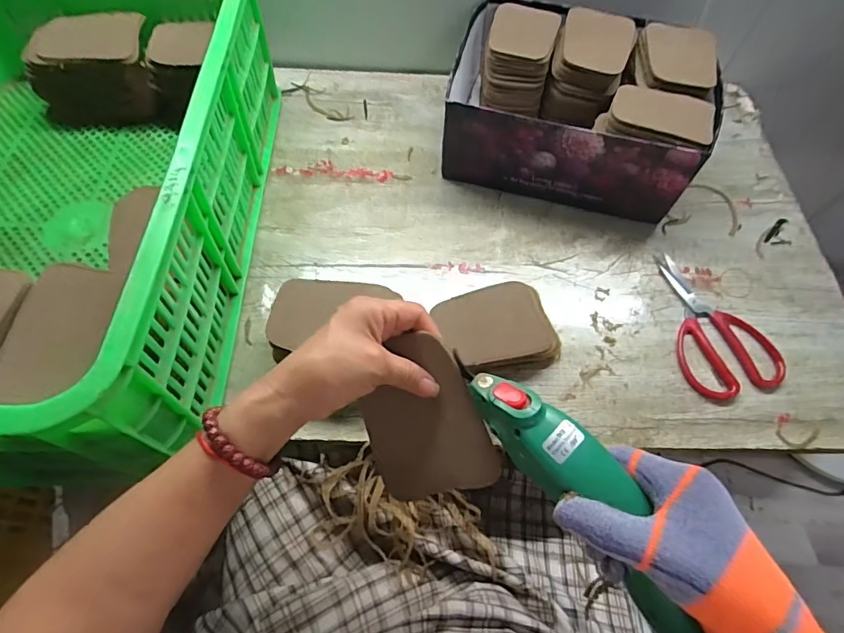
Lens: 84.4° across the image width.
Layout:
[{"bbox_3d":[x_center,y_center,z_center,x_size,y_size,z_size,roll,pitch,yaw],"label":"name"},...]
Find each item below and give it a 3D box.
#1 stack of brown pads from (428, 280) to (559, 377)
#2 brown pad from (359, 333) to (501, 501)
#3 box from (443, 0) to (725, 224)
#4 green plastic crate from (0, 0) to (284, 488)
[{"bbox_3d":[0.082,0.016,0.518,0.120,0.036,0.098,-13,62,-7],"label":"stack of brown pads"},{"bbox_3d":[-0.001,0.074,0.341,0.087,0.006,0.112,-20,84,20],"label":"brown pad"},{"bbox_3d":[0.206,-0.285,0.627,0.308,0.131,0.241,12,62,7],"label":"box"},{"bbox_3d":[-0.407,-0.162,0.499,0.440,0.223,0.615,-1,61,0],"label":"green plastic crate"}]

